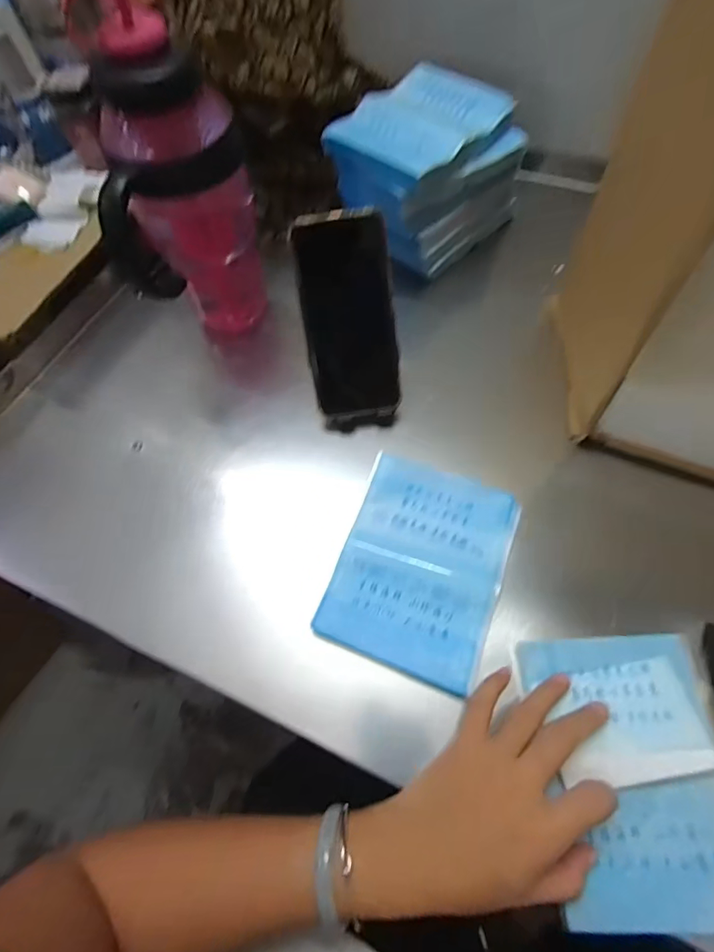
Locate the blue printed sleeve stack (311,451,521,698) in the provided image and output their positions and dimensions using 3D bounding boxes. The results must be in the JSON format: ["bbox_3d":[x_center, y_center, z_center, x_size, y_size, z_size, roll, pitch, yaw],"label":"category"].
[{"bbox_3d":[0.052,0.067,0.367,0.123,0.010,0.159,19,65,12],"label":"blue printed sleeve stack"}]

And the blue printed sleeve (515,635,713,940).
[{"bbox_3d":[0.182,0.190,0.302,0.118,0.022,0.161,-3,63,1],"label":"blue printed sleeve"}]

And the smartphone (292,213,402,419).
[{"bbox_3d":[-0.006,-0.131,0.395,0.076,0.163,0.008,-10,25,-2],"label":"smartphone"}]

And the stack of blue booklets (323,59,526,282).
[{"bbox_3d":[0.073,-0.329,0.505,0.180,0.114,0.139,-40,68,-16],"label":"stack of blue booklets"}]

